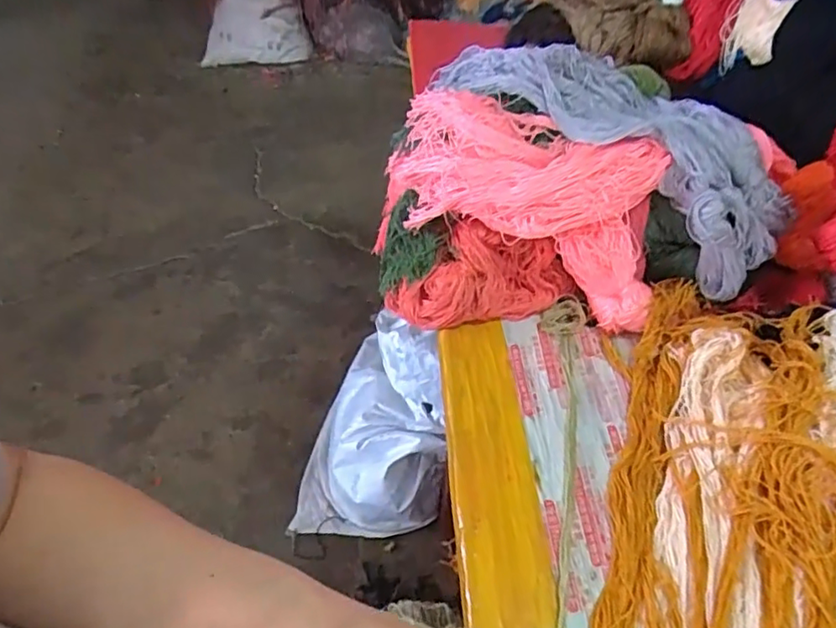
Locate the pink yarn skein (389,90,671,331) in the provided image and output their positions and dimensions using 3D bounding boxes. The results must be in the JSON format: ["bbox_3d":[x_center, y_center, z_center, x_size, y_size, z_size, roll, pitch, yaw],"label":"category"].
[{"bbox_3d":[0.104,-0.116,0.597,0.290,0.138,0.111,22,48,16],"label":"pink yarn skein"}]

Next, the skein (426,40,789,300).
[{"bbox_3d":[0.189,-0.182,0.625,0.382,0.121,0.119,33,52,25],"label":"skein"}]

